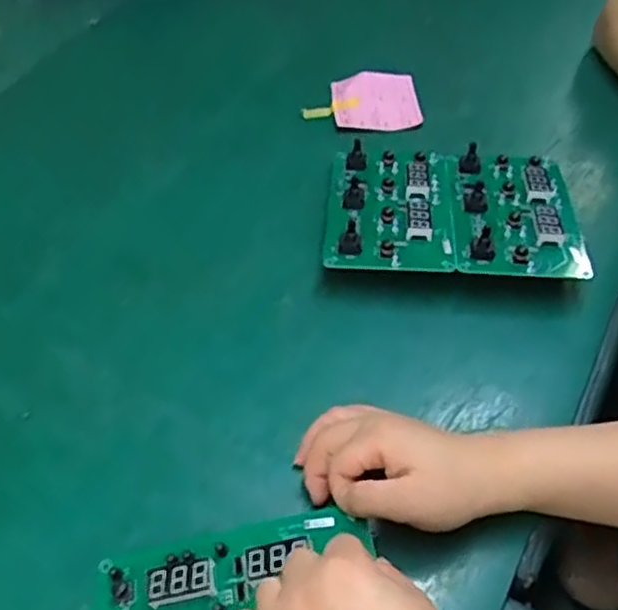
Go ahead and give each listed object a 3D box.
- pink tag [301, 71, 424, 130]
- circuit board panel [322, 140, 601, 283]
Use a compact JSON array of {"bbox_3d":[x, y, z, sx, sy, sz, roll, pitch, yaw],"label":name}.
[{"bbox_3d":[0.053,-0.200,0.724,0.110,0.013,0.082,-3,52,0],"label":"pink tag"},{"bbox_3d":[0.117,-0.081,0.610,0.200,0.035,0.163,2,52,3],"label":"circuit board panel"}]

